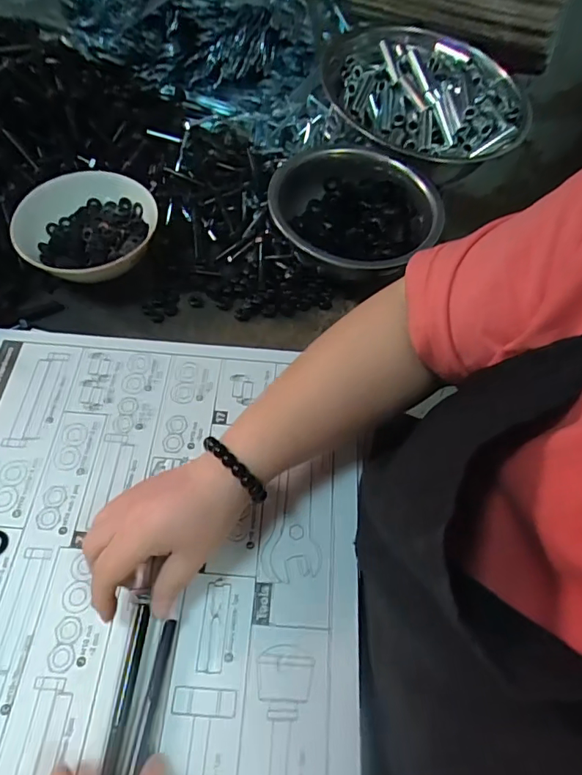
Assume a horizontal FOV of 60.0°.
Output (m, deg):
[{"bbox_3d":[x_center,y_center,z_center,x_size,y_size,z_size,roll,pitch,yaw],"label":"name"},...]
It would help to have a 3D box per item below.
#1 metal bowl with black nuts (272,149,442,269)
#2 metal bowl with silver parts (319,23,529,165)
[{"bbox_3d":[0.059,-0.178,0.531,0.166,0.068,0.168,1,60,-2],"label":"metal bowl with black nuts"},{"bbox_3d":[0.161,-0.354,0.612,0.219,0.056,0.235,1,60,-2],"label":"metal bowl with silver parts"}]

